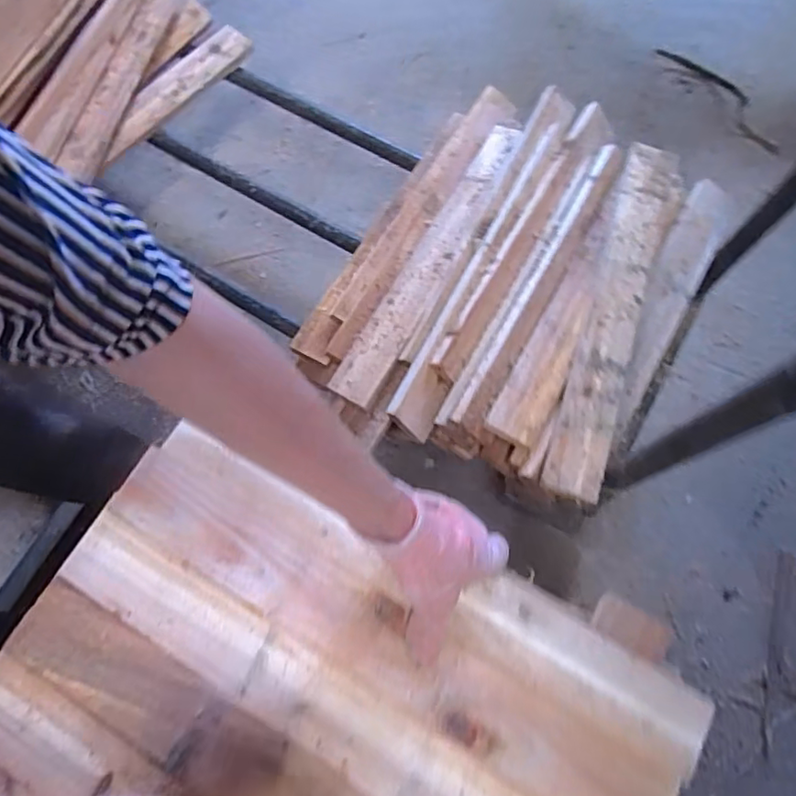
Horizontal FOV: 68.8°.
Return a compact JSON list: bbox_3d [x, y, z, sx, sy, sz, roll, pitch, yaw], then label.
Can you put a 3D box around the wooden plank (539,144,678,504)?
[{"bbox_3d":[0.273,-0.118,0.726,0.063,0.016,0.492,18,71,9],"label":"wooden plank"}]

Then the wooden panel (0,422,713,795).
[{"bbox_3d":[-0.067,0.263,0.426,0.480,0.033,0.352,28,72,12],"label":"wooden panel"}]

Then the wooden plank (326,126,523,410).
[{"bbox_3d":[0.057,-0.202,0.806,0.074,0.017,0.480,22,70,27],"label":"wooden plank"}]

